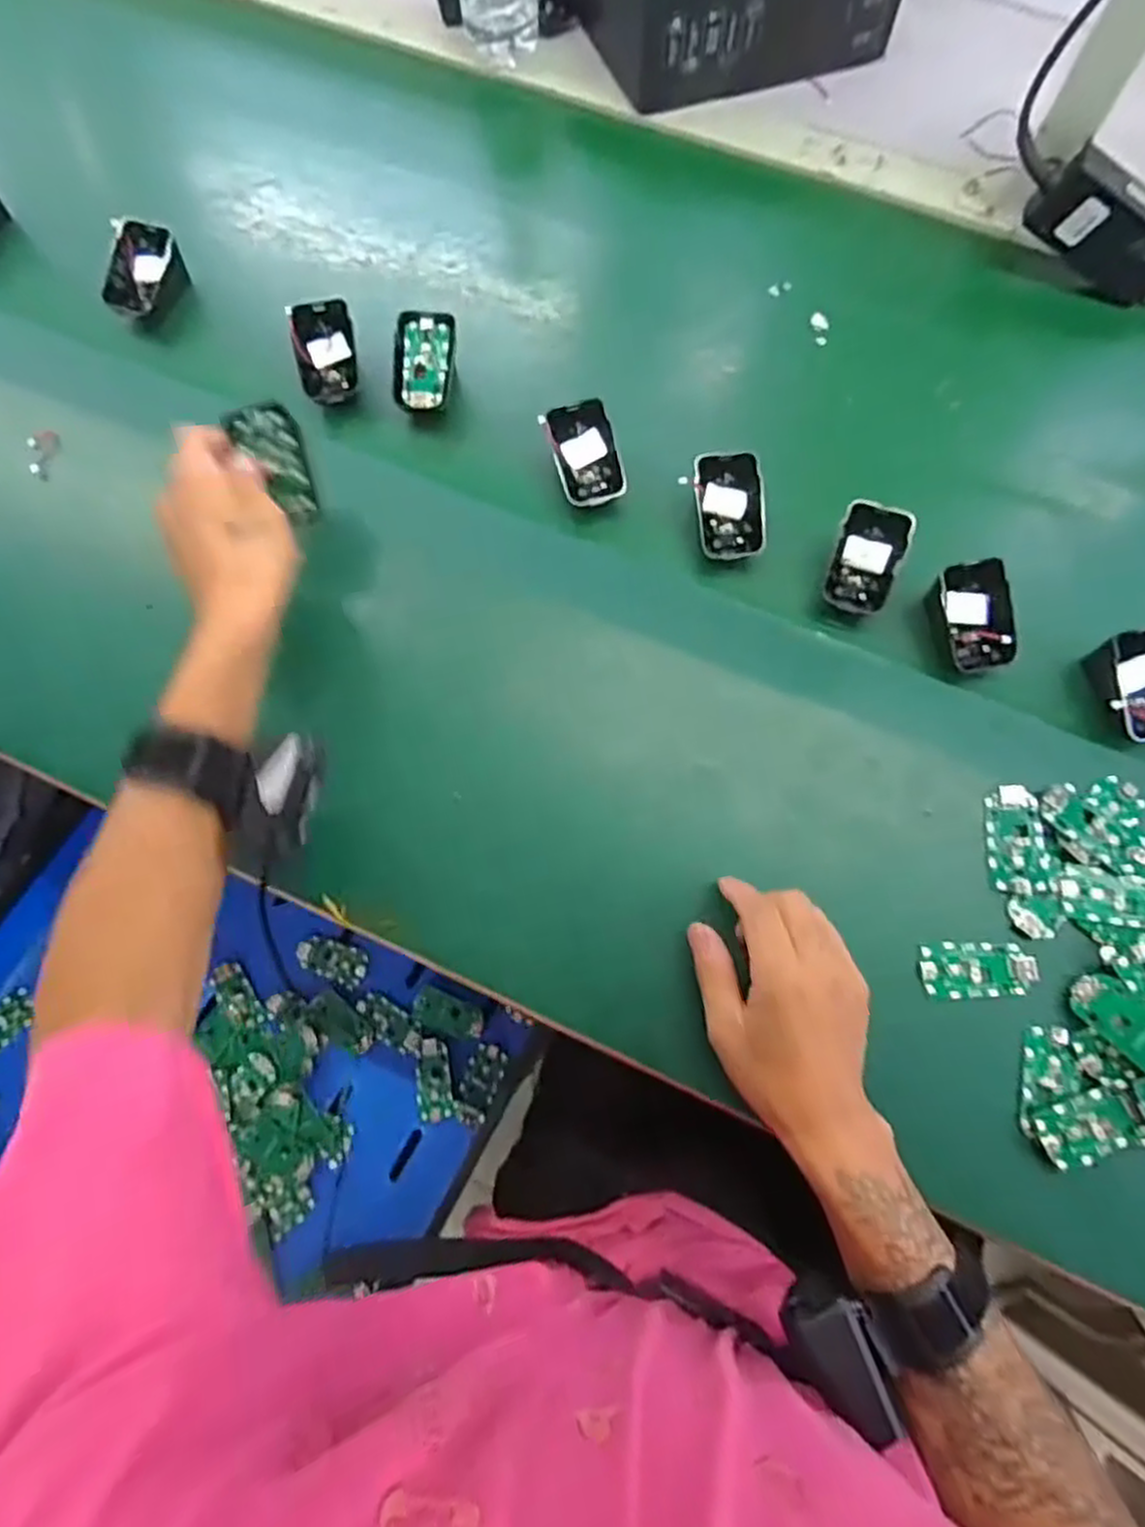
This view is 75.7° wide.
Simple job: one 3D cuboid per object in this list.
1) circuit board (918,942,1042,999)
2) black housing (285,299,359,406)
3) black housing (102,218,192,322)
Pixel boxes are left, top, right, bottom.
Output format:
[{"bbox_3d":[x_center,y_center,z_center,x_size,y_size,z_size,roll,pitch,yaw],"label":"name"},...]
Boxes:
[{"bbox_3d":[0.238,0.121,0.434,0.065,0.006,0.031,-3,72,0],"label":"circuit board"},{"bbox_3d":[-0.179,-0.297,0.541,0.046,0.044,0.061,-14,73,-4],"label":"black housing"},{"bbox_3d":[-0.330,-0.374,0.566,0.033,0.046,0.066,21,74,7],"label":"black housing"}]

